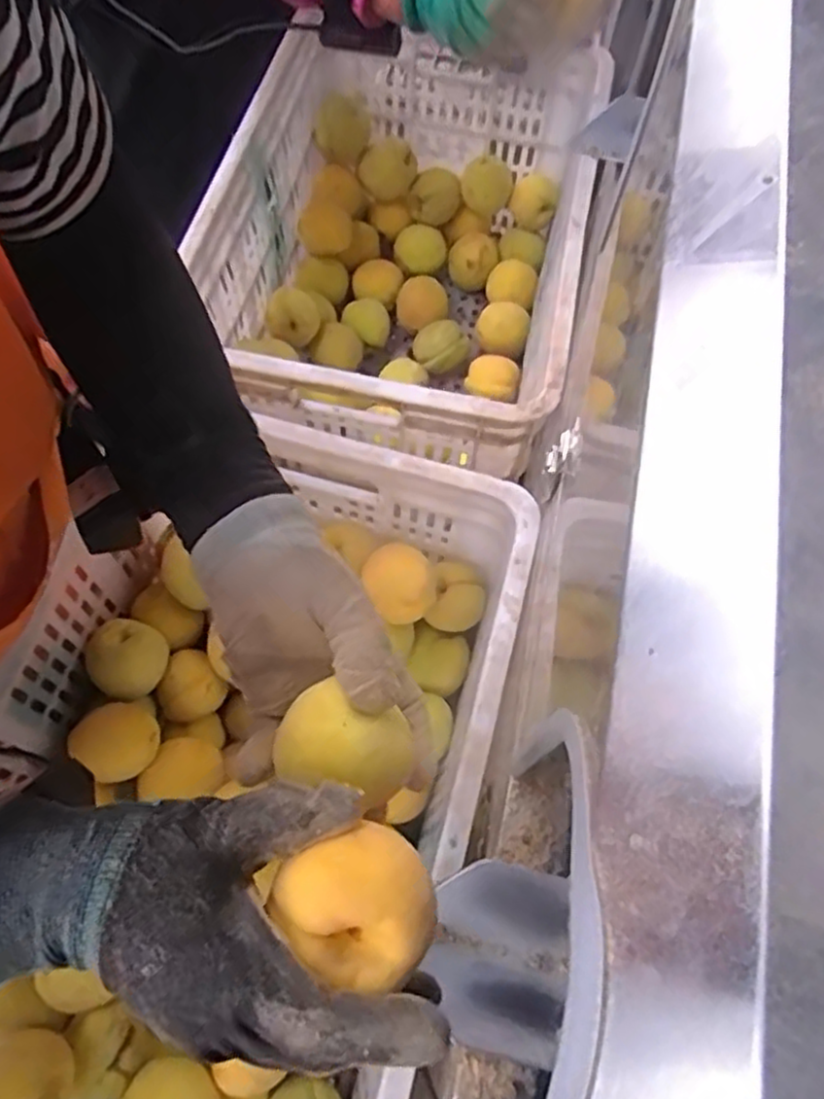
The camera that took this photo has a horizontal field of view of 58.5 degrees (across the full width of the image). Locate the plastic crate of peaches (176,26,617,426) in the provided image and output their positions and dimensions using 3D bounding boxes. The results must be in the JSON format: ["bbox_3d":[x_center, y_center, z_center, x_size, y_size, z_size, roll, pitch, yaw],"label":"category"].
[{"bbox_3d":[-0.010,-0.314,0.829,0.344,0.255,0.517,13,65,3],"label":"plastic crate of peaches"}]

